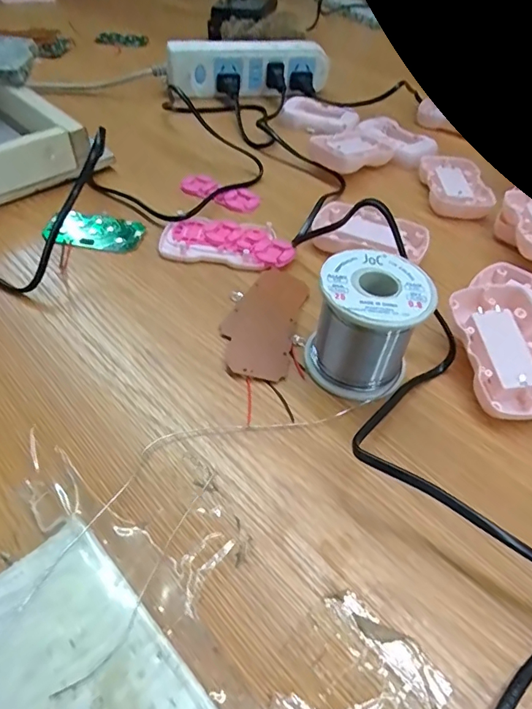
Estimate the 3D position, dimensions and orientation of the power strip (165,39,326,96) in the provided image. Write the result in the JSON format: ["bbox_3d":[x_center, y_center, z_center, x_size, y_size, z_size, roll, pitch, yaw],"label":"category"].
[{"bbox_3d":[-0.020,-0.352,0.573,0.195,0.046,0.057,-11,50,-13],"label":"power strip"}]

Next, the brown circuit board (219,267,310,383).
[{"bbox_3d":[-0.001,-0.025,0.320,0.046,0.005,0.102,13,49,7],"label":"brown circuit board"}]

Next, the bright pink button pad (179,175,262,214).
[{"bbox_3d":[-0.040,-0.146,0.427,0.073,0.008,0.032,23,51,16],"label":"bright pink button pad"}]

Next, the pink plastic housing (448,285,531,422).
[{"bbox_3d":[0.148,-0.001,0.296,0.054,0.021,0.087,-6,61,-6],"label":"pink plastic housing"}]

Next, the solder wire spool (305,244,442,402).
[{"bbox_3d":[0.058,-0.018,0.277,0.060,0.062,0.060,16,50,10],"label":"solder wire spool"}]

